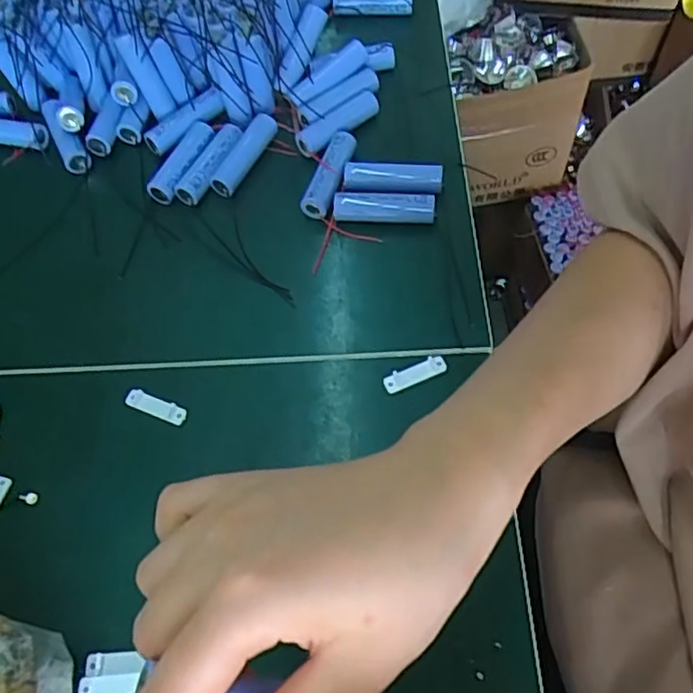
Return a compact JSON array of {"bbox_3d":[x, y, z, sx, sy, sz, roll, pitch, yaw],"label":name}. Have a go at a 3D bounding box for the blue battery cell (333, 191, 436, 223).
[{"bbox_3d":[0.024,-0.090,0.421,0.064,0.020,0.018,2,61,5],"label":"blue battery cell"}]

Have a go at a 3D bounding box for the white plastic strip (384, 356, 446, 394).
[{"bbox_3d":[0.039,0.015,0.370,0.037,0.005,0.011,-19,61,-7],"label":"white plastic strip"}]

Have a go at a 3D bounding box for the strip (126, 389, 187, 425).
[{"bbox_3d":[-0.109,0.034,0.370,0.038,0.004,0.010,19,64,14],"label":"strip"}]

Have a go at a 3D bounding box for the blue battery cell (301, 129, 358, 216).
[{"bbox_3d":[-0.011,-0.115,0.436,0.018,0.019,0.065,14,62,11],"label":"blue battery cell"}]

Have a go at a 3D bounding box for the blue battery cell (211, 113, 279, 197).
[{"bbox_3d":[-0.070,-0.132,0.449,0.018,0.022,0.067,22,64,15],"label":"blue battery cell"}]

